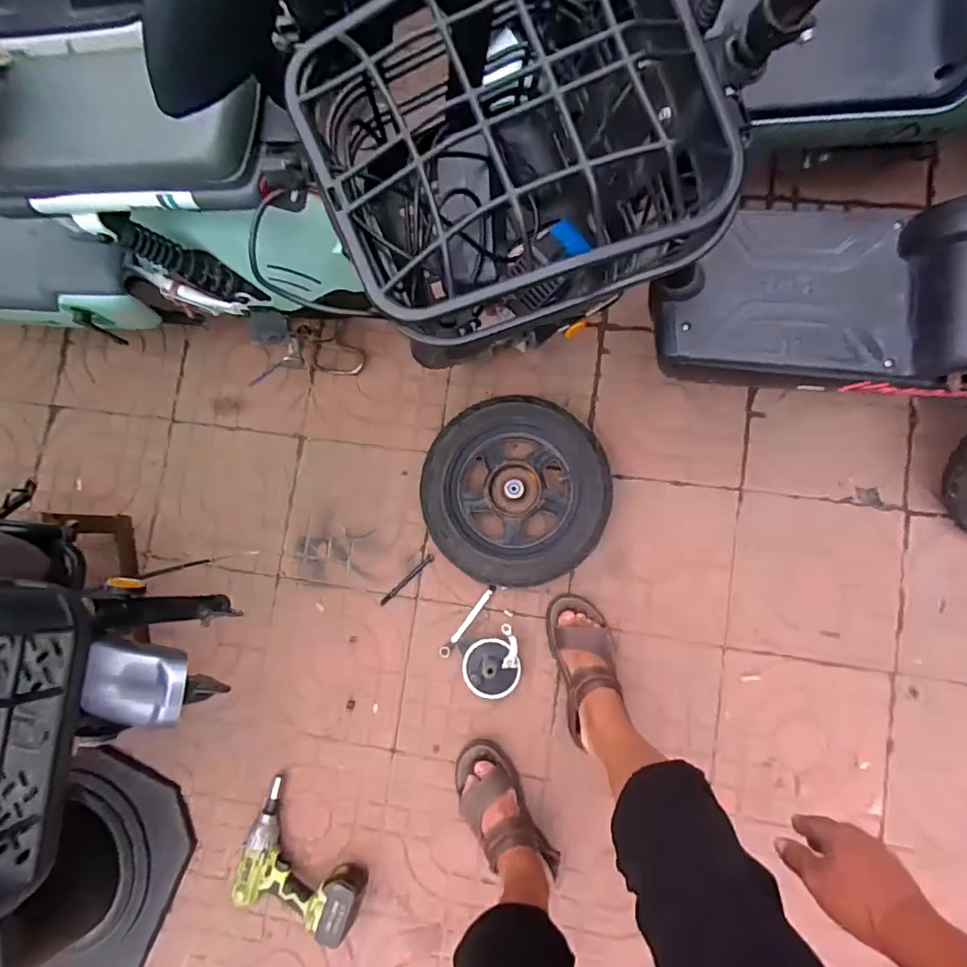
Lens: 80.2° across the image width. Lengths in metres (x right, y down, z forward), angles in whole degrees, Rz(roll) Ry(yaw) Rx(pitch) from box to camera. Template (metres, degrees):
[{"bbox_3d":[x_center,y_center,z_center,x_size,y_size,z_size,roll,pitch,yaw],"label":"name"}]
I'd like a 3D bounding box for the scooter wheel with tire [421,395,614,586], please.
[{"bbox_3d":[0.061,0.015,1.094,0.341,0.090,0.345,0,86,3],"label":"scooter wheel with tire"}]

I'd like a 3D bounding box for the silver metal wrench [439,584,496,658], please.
[{"bbox_3d":[-0.031,0.265,1.105,0.021,0.013,0.168,36,88,4],"label":"silver metal wrench"}]

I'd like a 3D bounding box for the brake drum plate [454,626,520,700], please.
[{"bbox_3d":[0.016,0.341,1.076,0.112,0.048,0.124,-17,85,1],"label":"brake drum plate"}]

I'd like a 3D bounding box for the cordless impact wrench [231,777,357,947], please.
[{"bbox_3d":[-0.332,0.695,1.056,0.223,0.085,0.194,16,87,4],"label":"cordless impact wrench"}]

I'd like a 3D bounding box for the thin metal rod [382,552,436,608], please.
[{"bbox_3d":[-0.152,0.190,1.137,0.143,0.015,0.016,-42,85,-1],"label":"thin metal rod"}]

